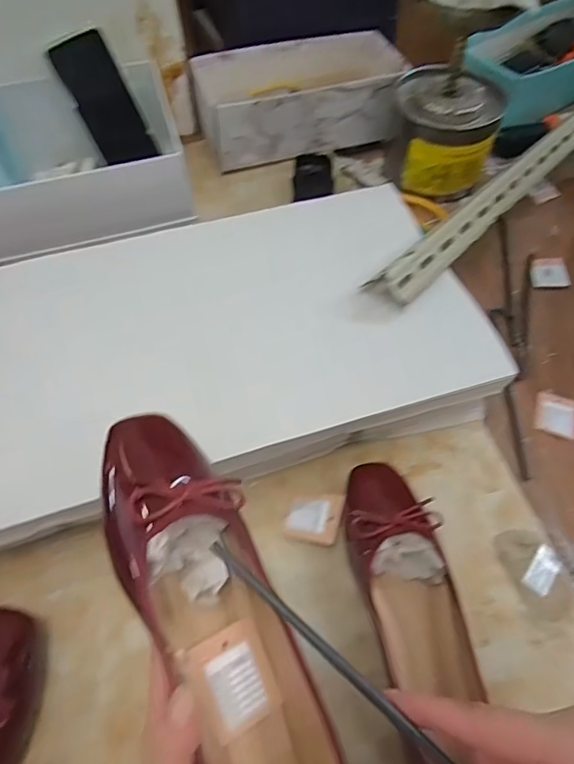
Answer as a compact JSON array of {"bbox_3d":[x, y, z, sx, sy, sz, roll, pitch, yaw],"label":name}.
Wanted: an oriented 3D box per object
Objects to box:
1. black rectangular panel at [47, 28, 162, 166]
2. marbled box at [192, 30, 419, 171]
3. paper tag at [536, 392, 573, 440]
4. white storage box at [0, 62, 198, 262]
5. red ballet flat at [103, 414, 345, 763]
[{"bbox_3d":[-0.220,-0.338,0.610,0.066,0.142,0.005,-24,36,1],"label":"black rectangular panel"},{"bbox_3d":[0.020,-0.384,0.693,0.274,0.082,0.160,-12,60,-7],"label":"marbled box"},{"bbox_3d":[0.282,0.033,0.523,0.041,0.004,0.054,14,55,19],"label":"paper tag"},{"bbox_3d":[-0.276,-0.257,0.592,0.302,0.100,0.172,-12,60,-9],"label":"white storage box"},{"bbox_3d":[-0.037,0.135,0.277,0.070,0.058,0.251,-24,80,-15],"label":"red ballet flat"}]

